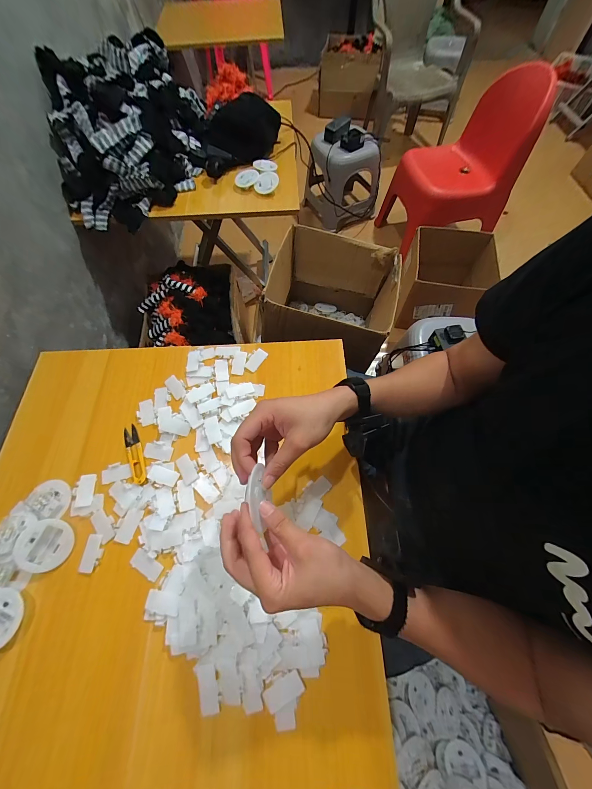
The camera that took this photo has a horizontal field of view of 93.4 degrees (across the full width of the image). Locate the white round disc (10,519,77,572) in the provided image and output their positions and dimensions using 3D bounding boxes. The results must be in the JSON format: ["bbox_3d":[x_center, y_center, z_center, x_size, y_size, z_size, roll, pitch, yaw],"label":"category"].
[{"bbox_3d":[-0.359,0.215,0.398,0.070,0.008,0.067,4,75,-14],"label":"white round disc"}]

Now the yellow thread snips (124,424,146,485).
[{"bbox_3d":[-0.265,0.097,0.459,0.024,0.004,0.104,-25,66,-10],"label":"yellow thread snips"}]

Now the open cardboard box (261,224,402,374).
[{"bbox_3d":[0.092,-0.223,0.727,0.278,0.244,0.303,12,65,8],"label":"open cardboard box"}]

